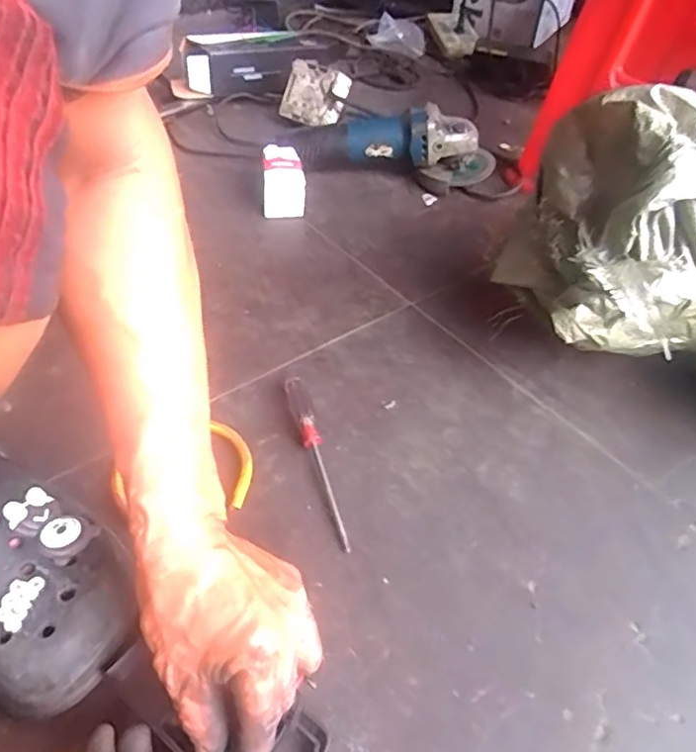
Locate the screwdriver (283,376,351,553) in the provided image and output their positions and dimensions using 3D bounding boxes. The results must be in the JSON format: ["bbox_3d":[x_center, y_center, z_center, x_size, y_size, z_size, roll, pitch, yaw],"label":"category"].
[{"bbox_3d":[-0.028,0.065,0.474,0.019,0.017,0.168,-9,47,-13],"label":"screwdriver"}]

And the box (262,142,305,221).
[{"bbox_3d":[-0.085,-0.256,0.759,0.052,0.061,0.085,-1,45,-5],"label":"box"}]

